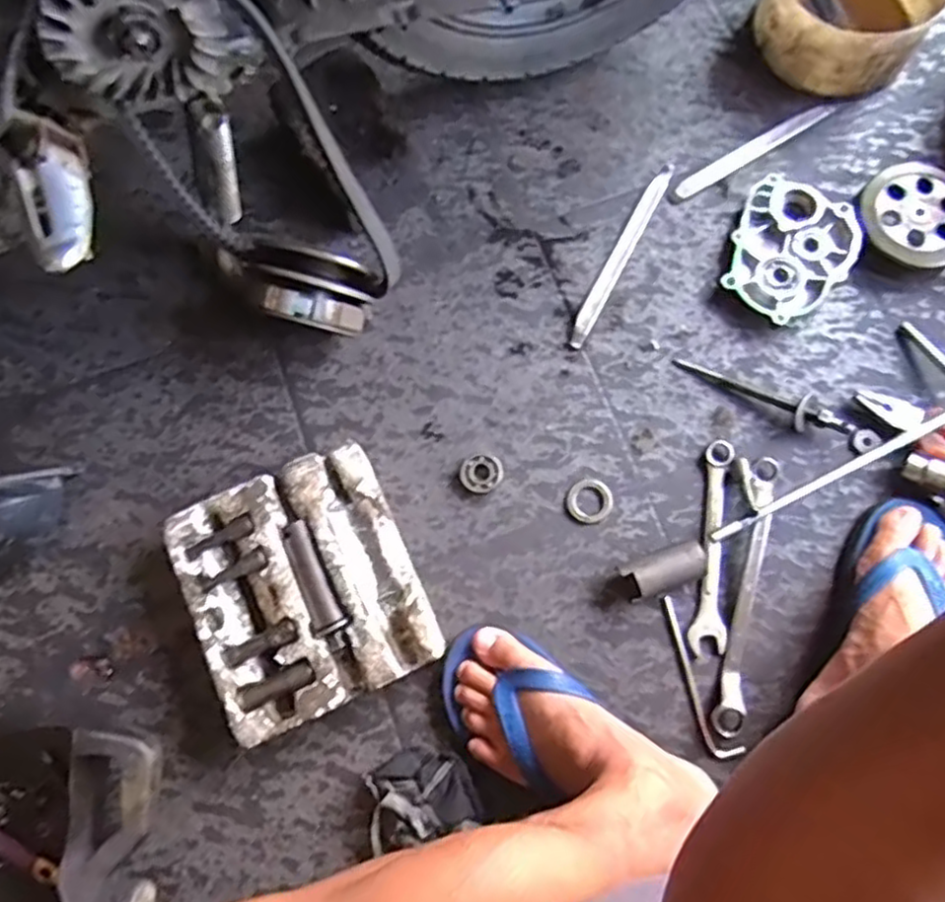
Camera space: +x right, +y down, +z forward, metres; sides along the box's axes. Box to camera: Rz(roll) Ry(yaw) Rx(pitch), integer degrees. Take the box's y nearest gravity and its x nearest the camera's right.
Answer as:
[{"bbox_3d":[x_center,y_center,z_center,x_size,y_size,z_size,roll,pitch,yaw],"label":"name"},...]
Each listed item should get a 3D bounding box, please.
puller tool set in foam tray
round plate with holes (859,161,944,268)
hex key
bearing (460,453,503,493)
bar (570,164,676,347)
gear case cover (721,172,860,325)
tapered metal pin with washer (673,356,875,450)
[{"bbox_3d":[-0.150,0.124,0.636,0.189,0.053,0.209,-24,78,-5],"label":"puller tool set in foam tray"},{"bbox_3d":[0.446,-0.234,0.708,0.102,0.036,0.110,0,77,1],"label":"round plate with holes"},{"bbox_3d":[0.201,0.204,0.630,0.024,0.009,0.144,-21,78,-4],"label":"hex key"},{"bbox_3d":[0.008,0.021,0.677,0.039,0.010,0.040,0,77,1],"label":"bearing"},{"bbox_3d":[0.156,-0.207,0.734,0.021,0.014,0.225,28,79,7],"label":"bar"},{"bbox_3d":[0.323,-0.206,0.711,0.111,0.035,0.153,25,78,6],"label":"gear case cover"},{"bbox_3d":[0.293,-0.047,0.676,0.198,0.022,0.027,23,78,6],"label":"tapered metal pin with washer"}]

